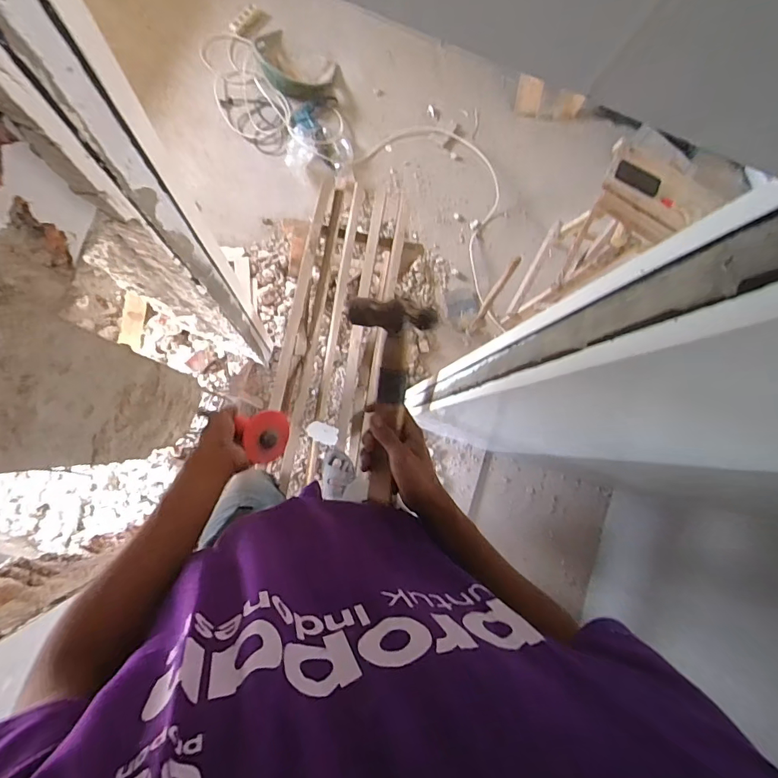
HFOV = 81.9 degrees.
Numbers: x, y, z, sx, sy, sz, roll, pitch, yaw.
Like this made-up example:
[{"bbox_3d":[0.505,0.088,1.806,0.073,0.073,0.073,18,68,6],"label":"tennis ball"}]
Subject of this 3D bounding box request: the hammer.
[{"bbox_3d":[-0.001,0.019,0.545,0.089,0.054,0.249,0,103,-9],"label":"hammer"}]

